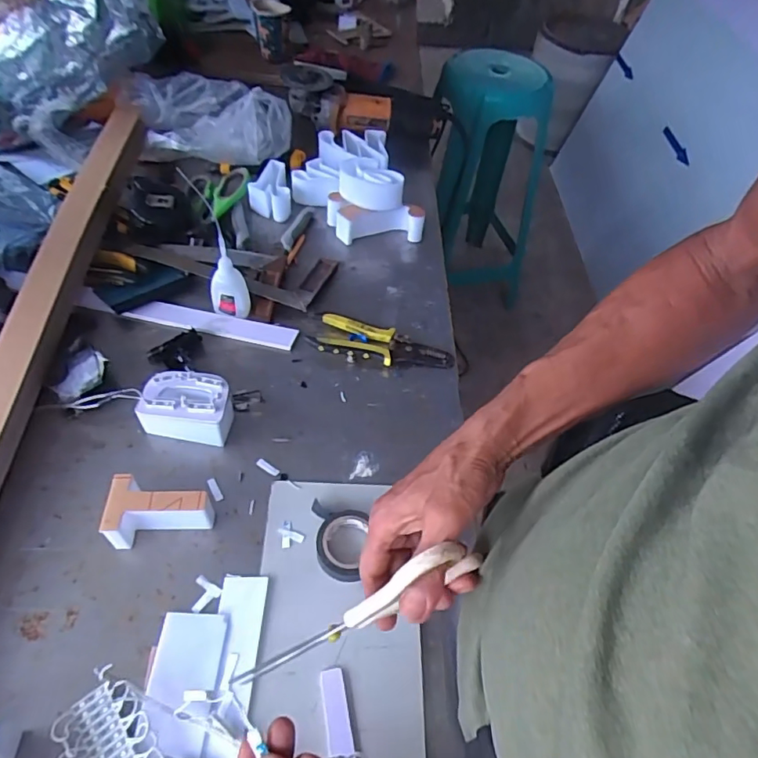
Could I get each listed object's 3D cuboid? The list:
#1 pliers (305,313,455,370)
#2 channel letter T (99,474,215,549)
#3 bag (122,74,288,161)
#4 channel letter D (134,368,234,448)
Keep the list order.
[{"bbox_3d":[0.006,-0.043,0.632,0.165,0.019,0.058,10,52,2],"label":"pliers"},{"bbox_3d":[-0.193,0.119,0.471,0.082,0.048,0.051,2,52,-4],"label":"channel letter T"},{"bbox_3d":[-0.258,-0.398,0.813,0.231,0.096,0.138,-6,54,-13],"label":"bag"},{"bbox_3d":[-0.195,0.027,0.541,0.085,0.051,0.051,7,52,0],"label":"channel letter D"}]

